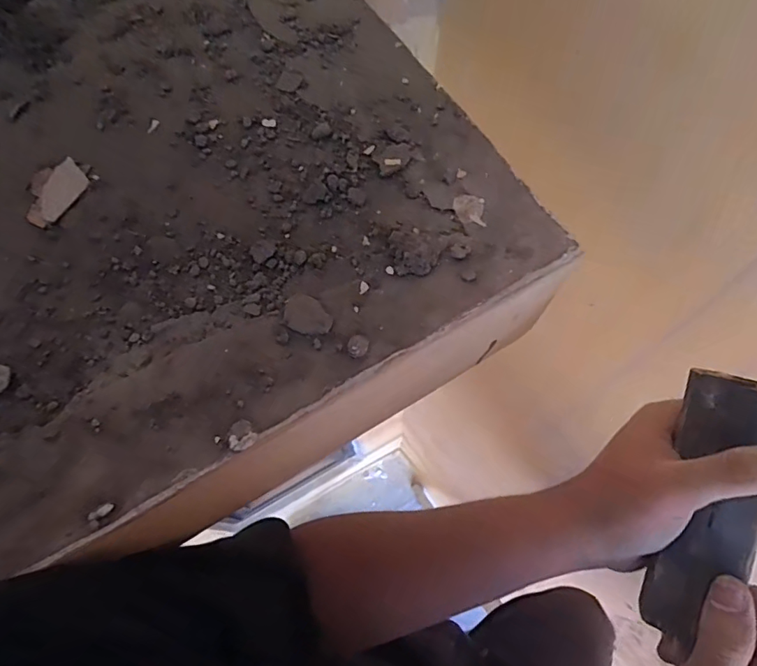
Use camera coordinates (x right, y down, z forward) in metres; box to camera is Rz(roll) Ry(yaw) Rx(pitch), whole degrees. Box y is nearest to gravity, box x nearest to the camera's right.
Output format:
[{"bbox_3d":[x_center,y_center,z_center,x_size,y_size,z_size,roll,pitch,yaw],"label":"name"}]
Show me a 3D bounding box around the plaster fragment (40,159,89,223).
[{"bbox_3d":[-0.164,-0.074,0.260,0.018,0.005,0.035,18,69,7],"label":"plaster fragment"}]

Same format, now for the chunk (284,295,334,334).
[{"bbox_3d":[-0.034,-0.008,0.232,0.018,0.004,0.023,-39,73,-14],"label":"chunk"}]

